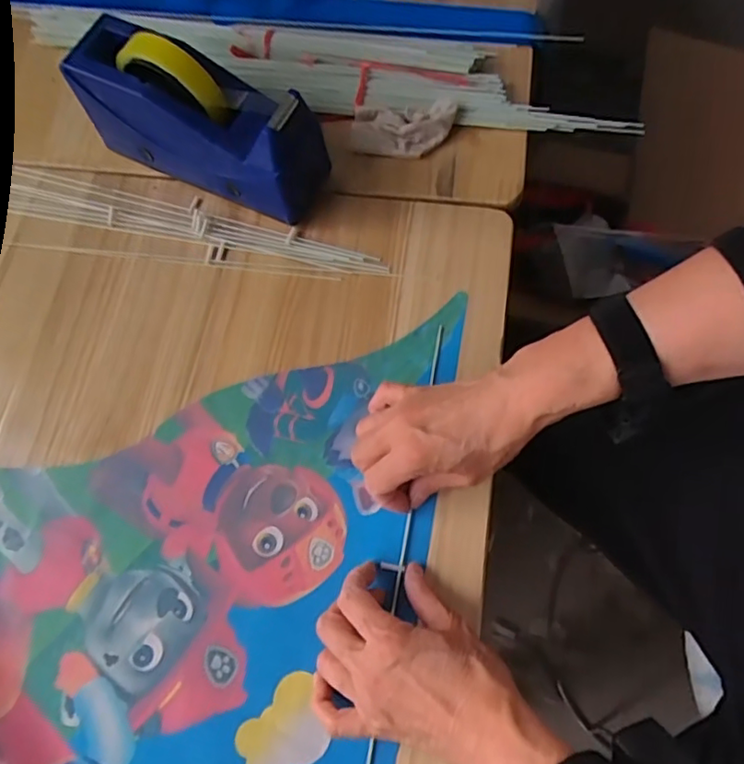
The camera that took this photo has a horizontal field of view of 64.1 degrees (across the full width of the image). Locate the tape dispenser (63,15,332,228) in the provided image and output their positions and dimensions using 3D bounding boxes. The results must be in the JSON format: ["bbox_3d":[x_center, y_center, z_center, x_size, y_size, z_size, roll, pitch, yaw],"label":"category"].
[{"bbox_3d":[-0.141,-0.218,0.496,0.195,0.111,0.072,23,72,10],"label":"tape dispenser"}]

